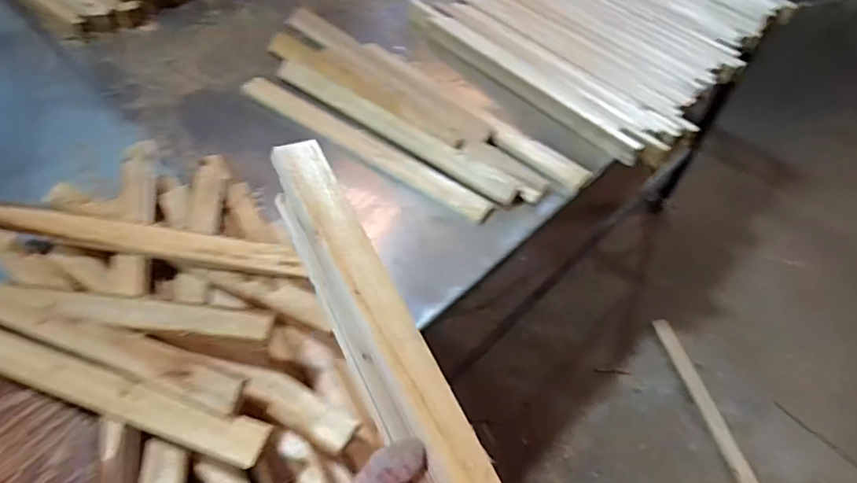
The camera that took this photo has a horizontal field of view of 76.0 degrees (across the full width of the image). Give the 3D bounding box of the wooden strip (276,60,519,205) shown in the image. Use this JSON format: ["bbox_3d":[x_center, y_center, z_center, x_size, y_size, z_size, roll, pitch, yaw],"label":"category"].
[{"bbox_3d":[-0.061,-0.196,0.909,0.473,0.024,0.047,30,59,18],"label":"wooden strip"}]

